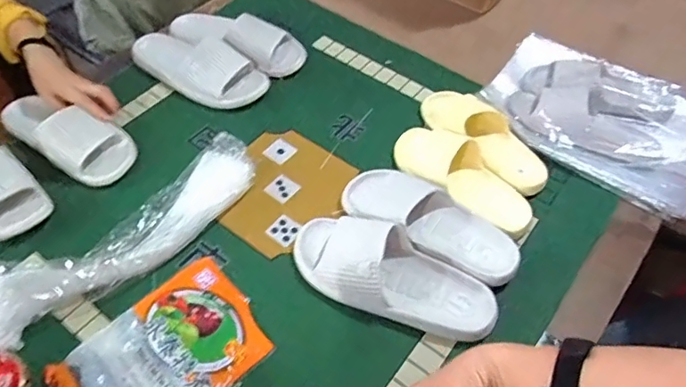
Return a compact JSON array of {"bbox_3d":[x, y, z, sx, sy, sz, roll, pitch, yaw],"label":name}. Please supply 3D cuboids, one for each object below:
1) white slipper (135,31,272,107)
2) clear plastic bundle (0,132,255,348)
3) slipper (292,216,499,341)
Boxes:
[{"bbox_3d":[-0.278,-0.241,0.968,0.284,0.064,0.109,28,55,19],"label":"white slipper"},{"bbox_3d":[-0.305,0.056,0.733,0.417,0.050,0.116,-37,62,-27],"label":"clear plastic bundle"},{"bbox_3d":[0.064,0.112,0.708,0.287,0.068,0.107,21,53,14],"label":"slipper"}]

